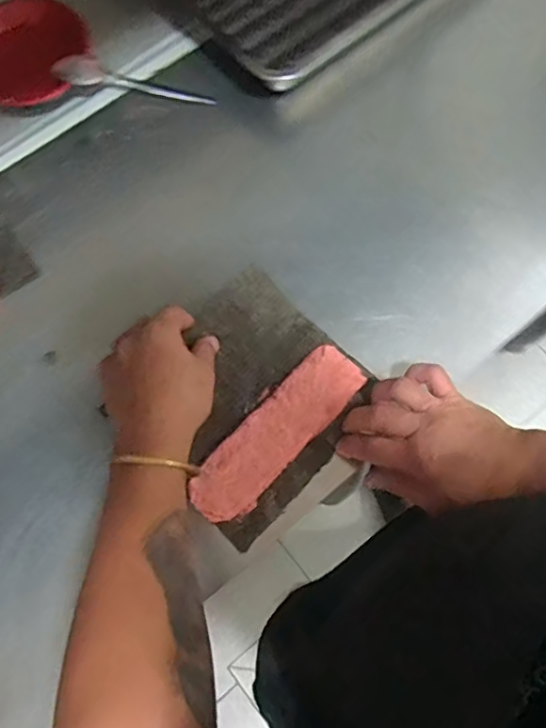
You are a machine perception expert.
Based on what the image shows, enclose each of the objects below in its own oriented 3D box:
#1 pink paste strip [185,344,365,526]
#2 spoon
[{"bbox_3d":[0.004,0.062,0.520,0.058,0.009,0.190,41,78,12],"label":"pink paste strip"},{"bbox_3d":[-0.149,-0.305,0.613,0.167,0.016,0.028,9,73,-12],"label":"spoon"}]

